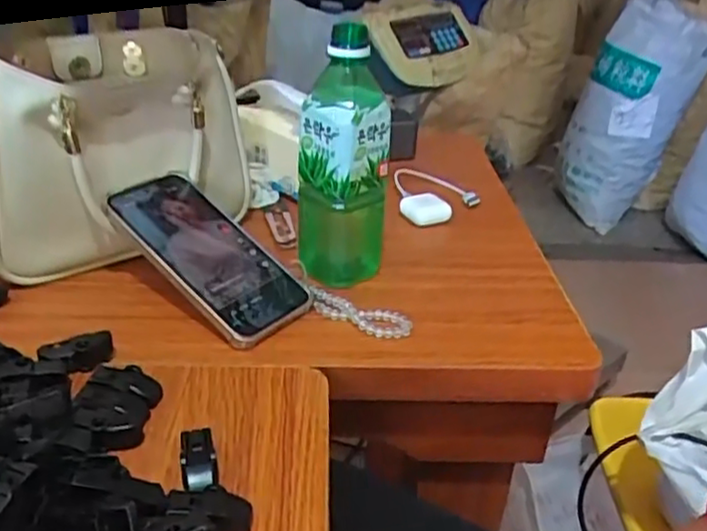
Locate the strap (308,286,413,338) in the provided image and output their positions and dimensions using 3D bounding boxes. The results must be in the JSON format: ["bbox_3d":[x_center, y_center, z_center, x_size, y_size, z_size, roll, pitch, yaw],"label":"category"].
[{"bbox_3d":[0.002,0.037,0.525,0.086,0.012,0.031,13,31,17],"label":"strap"}]

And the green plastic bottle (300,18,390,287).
[{"bbox_3d":[-0.008,-0.085,0.551,0.069,0.209,0.079,3,30,0],"label":"green plastic bottle"}]

